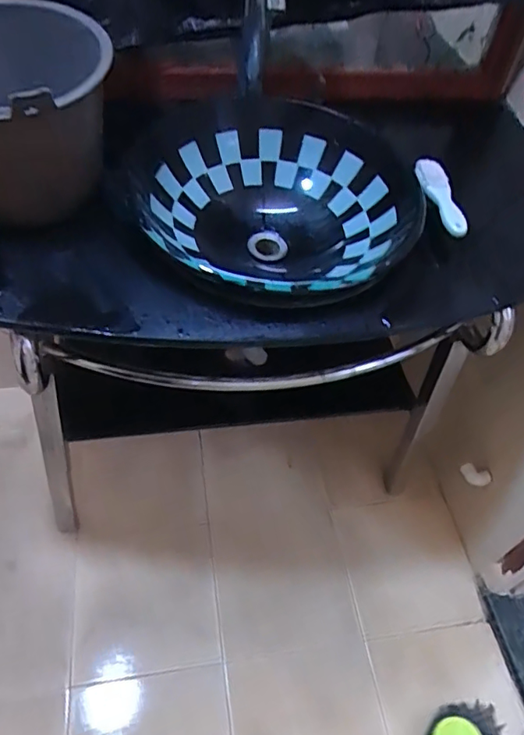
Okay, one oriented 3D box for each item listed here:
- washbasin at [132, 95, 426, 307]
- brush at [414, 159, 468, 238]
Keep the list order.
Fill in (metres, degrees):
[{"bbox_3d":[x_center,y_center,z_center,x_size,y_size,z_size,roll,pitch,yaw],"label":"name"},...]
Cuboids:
[{"bbox_3d":[0.016,-0.229,0.814,0.409,0.130,0.417,2,51,-4],"label":"washbasin"},{"bbox_3d":[0.251,-0.243,0.768,0.045,0.017,0.159,0,51,-6],"label":"brush"}]

